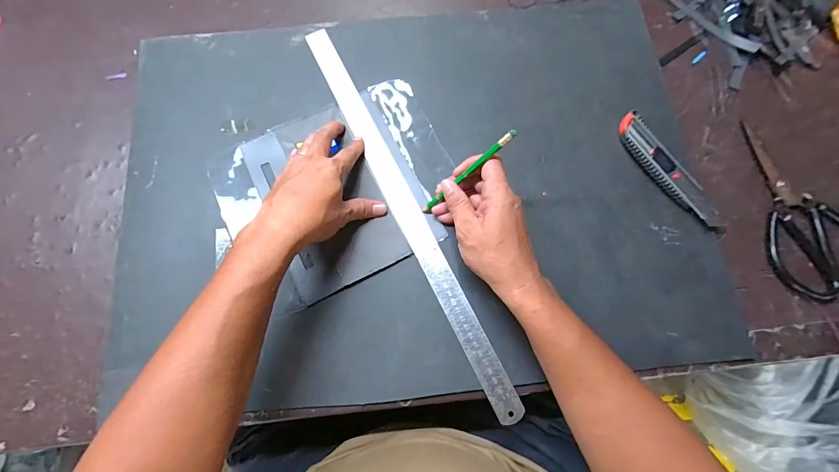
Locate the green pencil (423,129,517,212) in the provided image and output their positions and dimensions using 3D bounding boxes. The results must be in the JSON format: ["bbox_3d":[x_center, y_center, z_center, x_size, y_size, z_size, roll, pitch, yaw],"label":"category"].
[{"bbox_3d":[0.046,-0.063,0.380,0.004,0.135,0.007,-12,69,-49],"label":"green pencil"}]

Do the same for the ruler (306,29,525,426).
[{"bbox_3d":[-0.021,-0.041,0.429,0.030,0.004,0.516,-26,76,-7],"label":"ruler"}]

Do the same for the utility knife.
[{"bbox_3d":[0.288,-0.072,0.429,0.035,0.019,0.163,-28,76,-7],"label":"utility knife"}]

